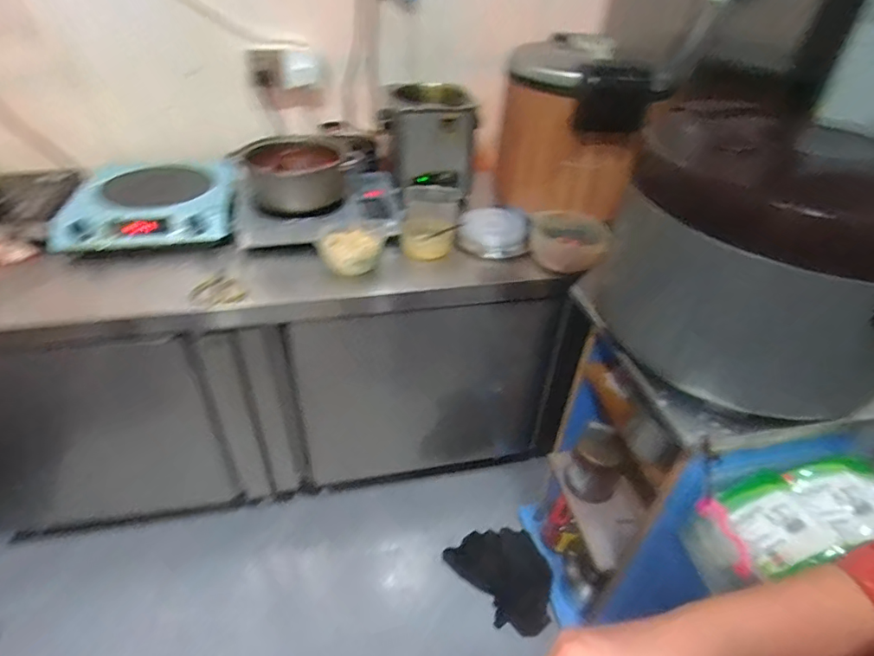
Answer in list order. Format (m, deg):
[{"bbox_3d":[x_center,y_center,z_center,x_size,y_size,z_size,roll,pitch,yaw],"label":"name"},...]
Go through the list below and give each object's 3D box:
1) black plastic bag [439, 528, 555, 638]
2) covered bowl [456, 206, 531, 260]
[{"bbox_3d":[0.201,0.664,1.355,0.230,0.048,0.289,-25,45,-28],"label":"black plastic bag"},{"bbox_3d":[0.138,-0.227,1.213,0.168,0.079,0.147,9,40,10],"label":"covered bowl"}]

